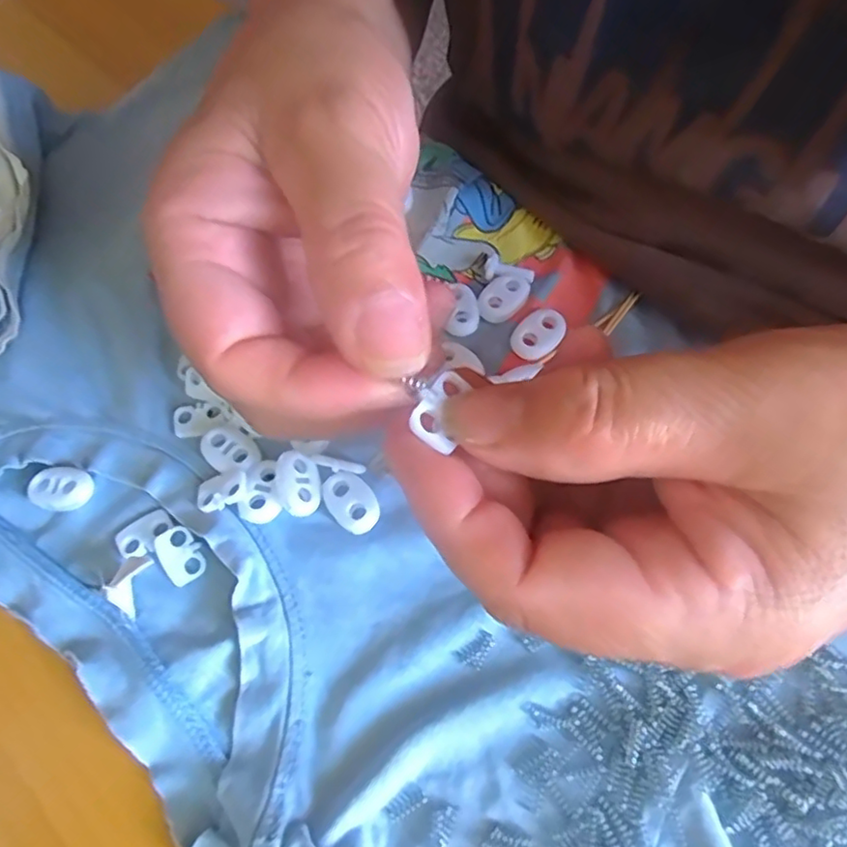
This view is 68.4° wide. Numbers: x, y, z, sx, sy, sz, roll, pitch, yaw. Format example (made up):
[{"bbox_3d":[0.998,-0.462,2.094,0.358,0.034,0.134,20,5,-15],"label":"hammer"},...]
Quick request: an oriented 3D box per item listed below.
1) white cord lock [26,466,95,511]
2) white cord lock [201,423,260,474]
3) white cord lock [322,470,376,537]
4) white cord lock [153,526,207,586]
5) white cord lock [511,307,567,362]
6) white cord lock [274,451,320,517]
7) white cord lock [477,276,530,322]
[{"bbox_3d":[-0.124,0.022,0.213,0.021,0.007,0.015,14,68,9],"label":"white cord lock"},{"bbox_3d":[-0.067,0.009,0.215,0.023,0.004,0.015,33,72,15],"label":"white cord lock"},{"bbox_3d":[-0.024,0.026,0.207,0.015,0.004,0.022,-37,70,-13],"label":"white cord lock"},{"bbox_3d":[-0.080,0.042,0.202,0.013,0.004,0.019,-34,69,-12],"label":"white cord lock"},{"bbox_3d":[0.042,-0.033,0.229,0.015,0.004,0.022,37,73,17],"label":"white cord lock"},{"bbox_3d":[-0.042,0.020,0.207,0.014,0.006,0.021,-14,66,-3],"label":"white cord lock"},{"bbox_3d":[0.030,-0.048,0.236,0.015,0.004,0.023,40,74,18],"label":"white cord lock"}]

